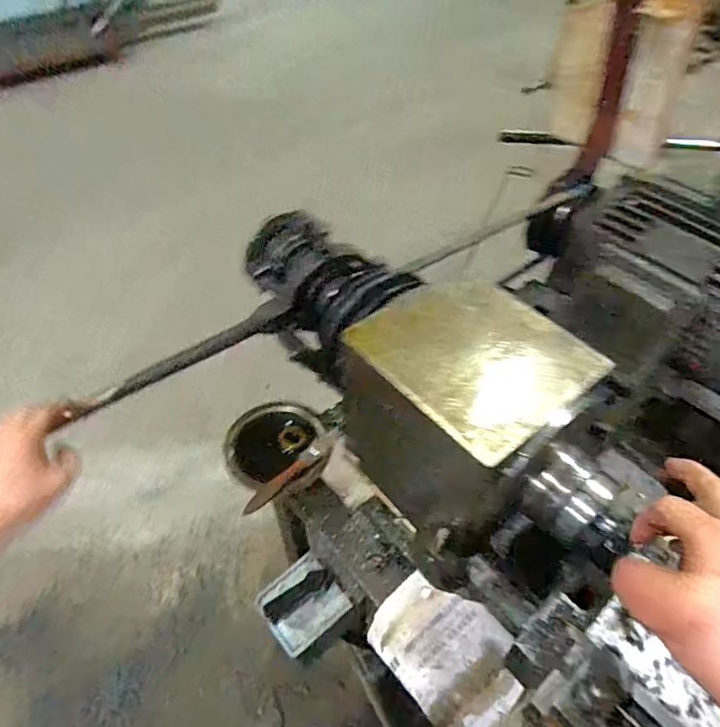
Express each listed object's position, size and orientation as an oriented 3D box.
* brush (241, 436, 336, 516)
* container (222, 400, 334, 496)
[{"bbox_3d":[-0.082,0.132,0.623,0.025,0.026,0.136,36,58,26],"label":"brush"},{"bbox_3d":[-0.107,0.112,0.668,0.121,0.058,0.129,1,49,-1],"label":"container"}]

